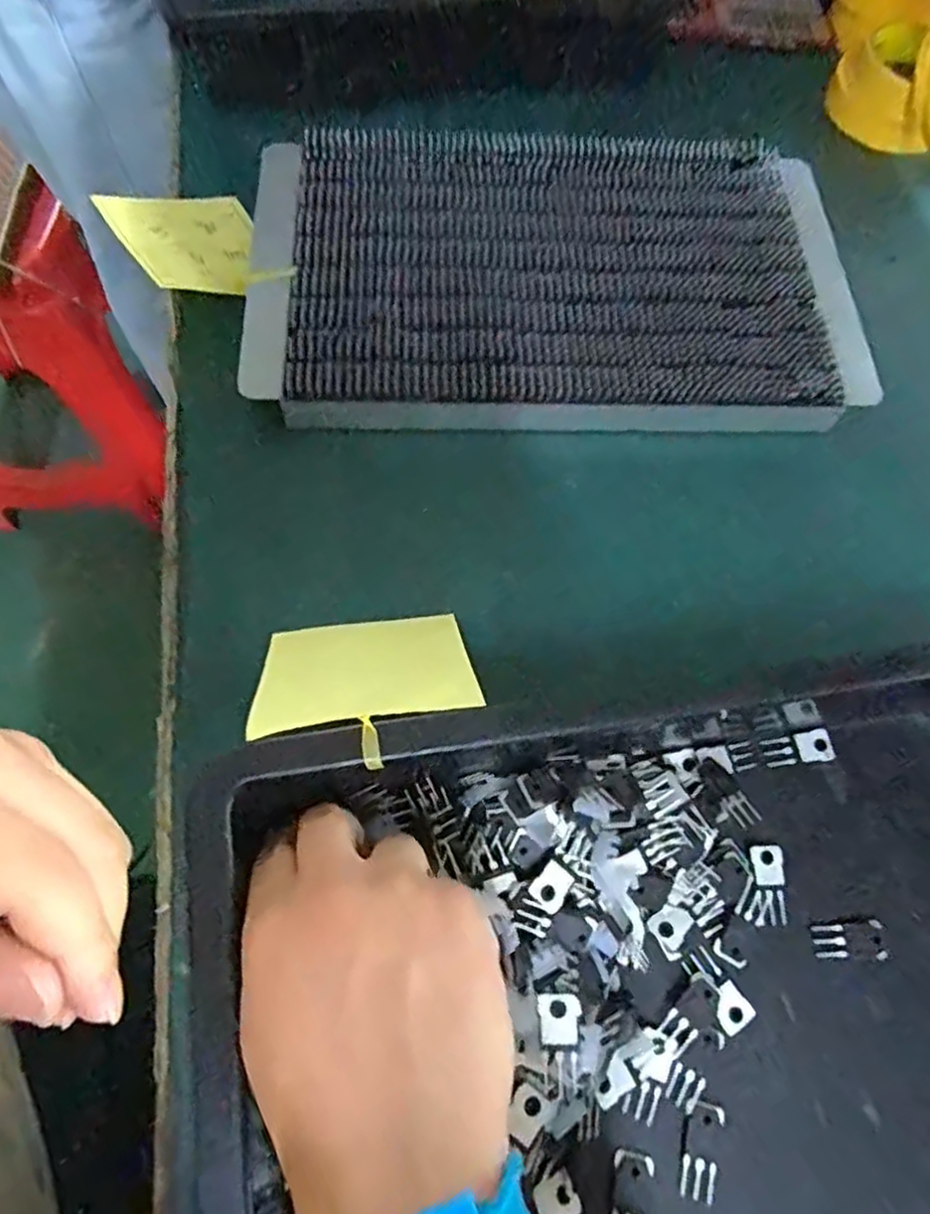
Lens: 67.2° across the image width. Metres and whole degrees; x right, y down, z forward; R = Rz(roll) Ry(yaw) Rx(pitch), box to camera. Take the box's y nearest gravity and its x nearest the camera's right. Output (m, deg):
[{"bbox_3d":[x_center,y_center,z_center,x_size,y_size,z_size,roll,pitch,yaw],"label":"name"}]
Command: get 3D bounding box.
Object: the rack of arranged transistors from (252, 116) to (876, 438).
[{"bbox_3d":[0.057,-0.216,0.445,0.380,0.029,0.230,-1,68,-5],"label":"rack of arranged transistors"}]

